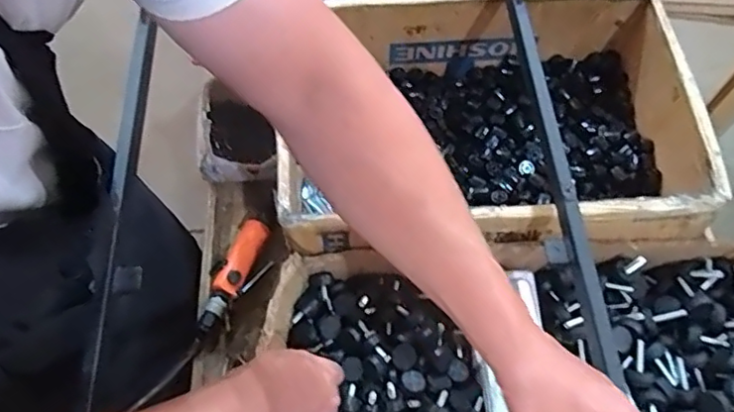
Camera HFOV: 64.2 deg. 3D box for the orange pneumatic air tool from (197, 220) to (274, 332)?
[{"bbox_3d":[-0.190,0.096,0.825,0.058,0.039,0.176,23,63,11],"label":"orange pneumatic air tool"}]

